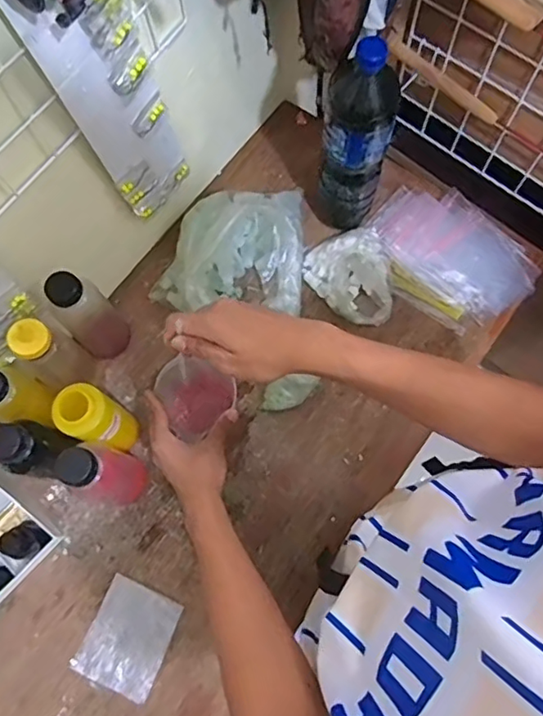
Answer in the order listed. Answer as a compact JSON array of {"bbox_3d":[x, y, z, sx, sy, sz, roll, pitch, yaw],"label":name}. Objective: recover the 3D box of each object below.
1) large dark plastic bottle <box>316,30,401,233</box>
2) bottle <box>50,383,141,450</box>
[{"bbox_3d":[0.106,-0.273,0.724,0.086,0.291,0.079,10,74,5],"label":"large dark plastic bottle"},{"bbox_3d":[-0.209,0.080,0.703,0.053,0.185,0.057,-1,73,2],"label":"bottle"}]

